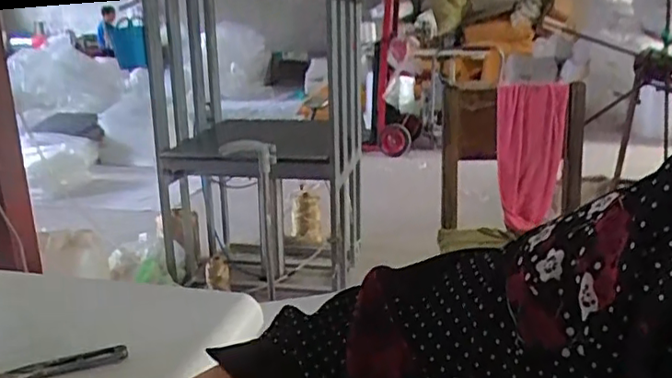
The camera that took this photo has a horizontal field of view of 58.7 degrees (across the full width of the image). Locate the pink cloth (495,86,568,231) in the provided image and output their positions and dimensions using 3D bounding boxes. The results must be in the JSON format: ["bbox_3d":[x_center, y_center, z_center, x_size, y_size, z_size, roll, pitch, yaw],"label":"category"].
[{"bbox_3d":[0.495,-0.082,1.530,0.182,0.358,0.032,-4,17,-11],"label":"pink cloth"}]

